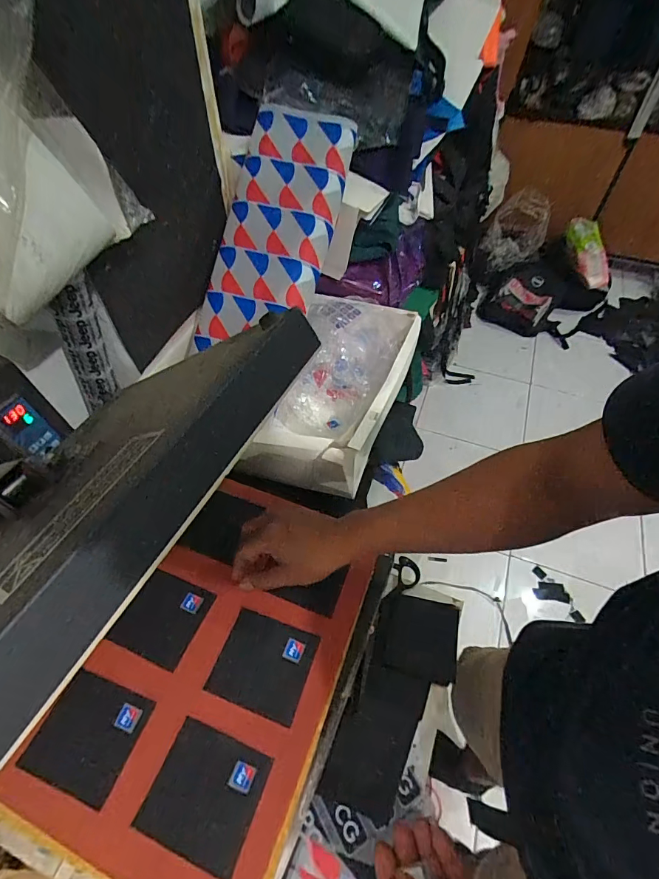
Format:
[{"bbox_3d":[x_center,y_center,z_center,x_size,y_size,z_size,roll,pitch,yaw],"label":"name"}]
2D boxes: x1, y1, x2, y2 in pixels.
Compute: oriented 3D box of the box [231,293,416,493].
[{"bbox_3d":[0.031,-0.104,0.771,0.222,0.123,0.423,15,54,9],"label":"box"}]

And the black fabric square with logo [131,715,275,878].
[{"bbox_3d":[-0.115,0.327,0.388,0.098,0.005,0.089,16,48,14],"label":"black fabric square with logo"}]

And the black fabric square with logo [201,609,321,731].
[{"bbox_3d":[-0.072,0.246,0.460,0.099,0.004,0.089,16,57,12],"label":"black fabric square with logo"}]

